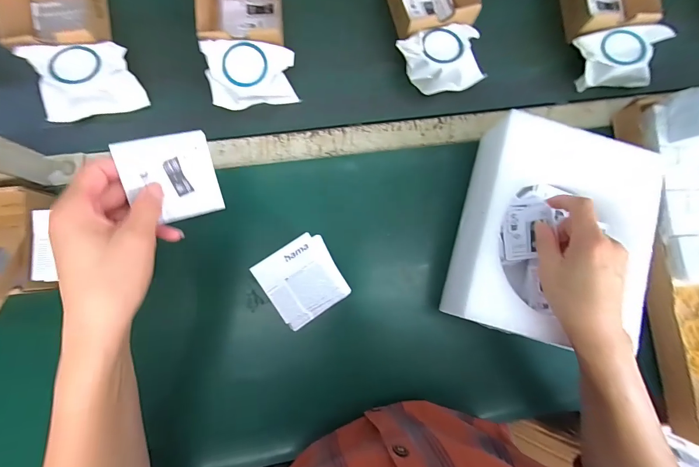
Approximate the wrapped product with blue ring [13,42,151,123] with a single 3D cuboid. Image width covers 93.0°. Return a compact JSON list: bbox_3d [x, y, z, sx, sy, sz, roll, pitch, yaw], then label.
[{"bbox_3d":[-0.321,-0.189,0.406,0.107,0.049,0.079,-18,87,-16],"label":"wrapped product with blue ring"}]

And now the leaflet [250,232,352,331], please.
[{"bbox_3d":[-0.051,0.051,0.366,0.081,0.006,0.083,-34,86,-19],"label":"leaflet"}]

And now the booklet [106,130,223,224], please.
[{"bbox_3d":[-0.156,-0.049,0.296,0.072,0.006,0.074,-23,112,-33],"label":"booklet"}]

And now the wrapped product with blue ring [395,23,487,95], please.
[{"bbox_3d":[0.122,-0.229,0.437,0.106,0.036,0.077,-19,85,-6],"label":"wrapped product with blue ring"}]

